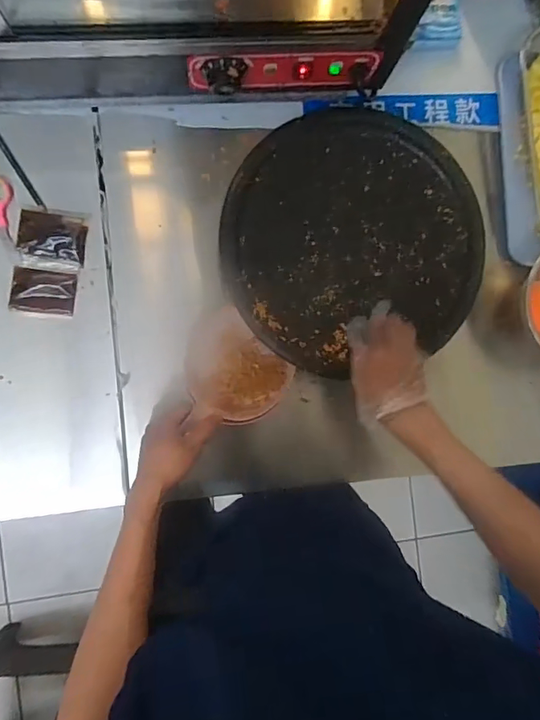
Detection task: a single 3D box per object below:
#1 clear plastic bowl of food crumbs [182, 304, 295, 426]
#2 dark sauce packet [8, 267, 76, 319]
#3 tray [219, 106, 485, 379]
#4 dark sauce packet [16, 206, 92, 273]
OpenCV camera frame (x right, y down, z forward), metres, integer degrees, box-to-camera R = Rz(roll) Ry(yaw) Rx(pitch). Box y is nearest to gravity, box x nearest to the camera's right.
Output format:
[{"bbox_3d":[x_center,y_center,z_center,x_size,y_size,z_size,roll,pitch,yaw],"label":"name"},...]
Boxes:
[{"bbox_3d":[-0.040,0.011,0.650,0.139,0.035,0.141,0,90,-6],"label":"clear plastic bowl of food crumbs"},{"bbox_3d":[-0.295,-0.088,0.642,0.081,0.015,0.058,8,89,-6],"label":"dark sauce packet"},{"bbox_3d":[0.107,-0.158,0.644,0.329,0.026,0.318,0,90,-6],"label":"tray"},{"bbox_3d":[-0.282,-0.156,0.639,0.083,0.016,0.078,9,89,-6],"label":"dark sauce packet"}]

